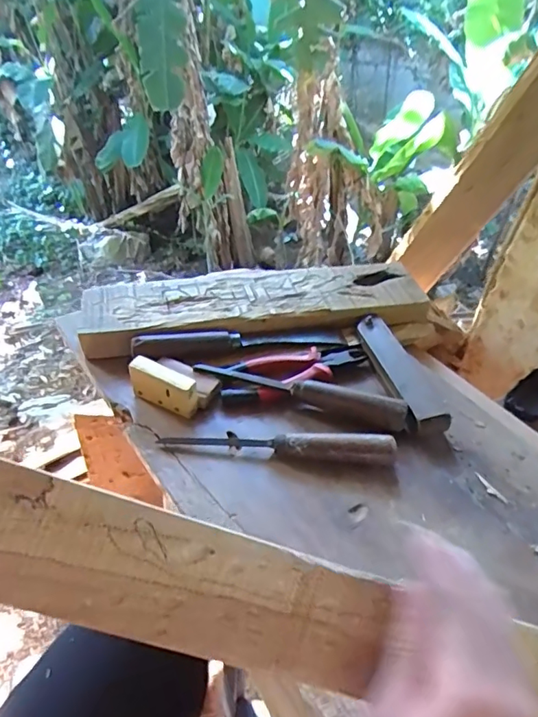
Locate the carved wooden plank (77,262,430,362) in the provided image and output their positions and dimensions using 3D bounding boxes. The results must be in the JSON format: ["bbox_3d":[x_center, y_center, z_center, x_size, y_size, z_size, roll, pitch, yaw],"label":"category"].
[{"bbox_3d":[-0.015,-0.080,0.706,0.451,0.032,0.132,-5,42,-10],"label":"carved wooden plank"}]

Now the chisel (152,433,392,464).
[{"bbox_3d":[0.010,0.084,0.522,0.230,0.029,0.023,6,41,3],"label":"chisel"}]

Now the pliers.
[{"bbox_3d":[0.033,0.013,0.619,0.185,0.016,0.068,-11,43,-16],"label":"pliers"}]

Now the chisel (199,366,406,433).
[{"bbox_3d":[0.033,0.038,0.579,0.237,0.032,0.027,13,42,10],"label":"chisel"}]

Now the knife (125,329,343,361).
[{"bbox_3d":[-0.041,-0.022,0.642,0.250,0.018,0.034,-5,42,-10],"label":"knife"}]

